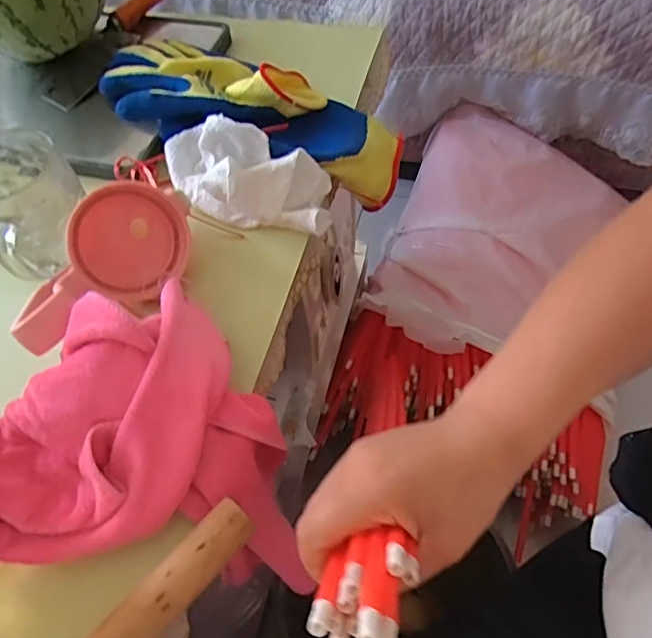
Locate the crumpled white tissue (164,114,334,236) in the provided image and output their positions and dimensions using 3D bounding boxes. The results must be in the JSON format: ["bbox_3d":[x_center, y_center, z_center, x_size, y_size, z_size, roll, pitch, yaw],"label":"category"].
[{"bbox_3d":[-0.072,-0.122,0.464,0.158,0.056,0.062,20,60,17],"label":"crumpled white tissue"}]

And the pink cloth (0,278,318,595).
[{"bbox_3d":[-0.118,0.068,0.370,0.173,0.138,0.171,-5,56,2],"label":"pink cloth"}]

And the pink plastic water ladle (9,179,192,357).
[{"bbox_3d":[-0.155,-0.031,0.395,0.074,0.083,0.152,10,40,11],"label":"pink plastic water ladle"}]

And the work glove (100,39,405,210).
[{"bbox_3d":[-0.072,-0.197,0.521,0.300,0.085,0.125,20,60,3],"label":"work glove"}]

